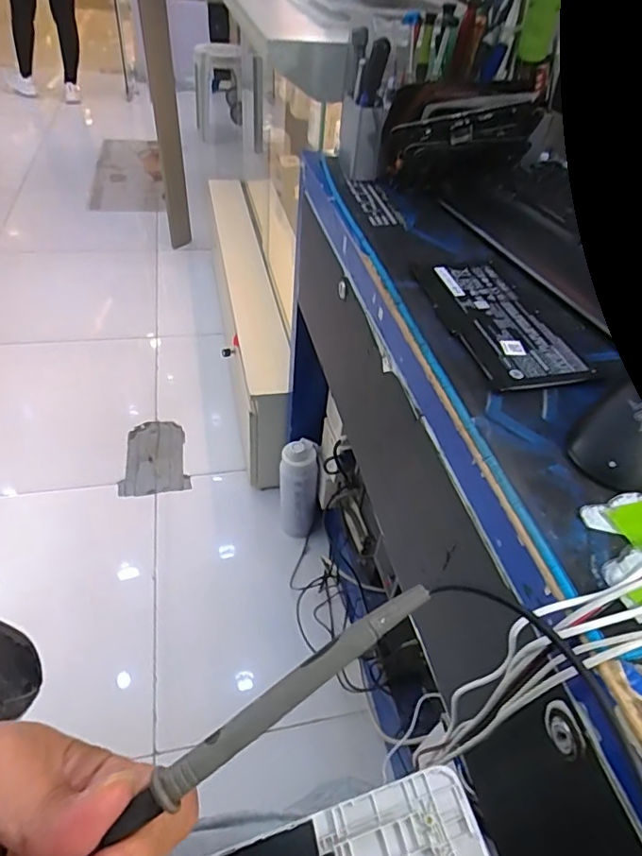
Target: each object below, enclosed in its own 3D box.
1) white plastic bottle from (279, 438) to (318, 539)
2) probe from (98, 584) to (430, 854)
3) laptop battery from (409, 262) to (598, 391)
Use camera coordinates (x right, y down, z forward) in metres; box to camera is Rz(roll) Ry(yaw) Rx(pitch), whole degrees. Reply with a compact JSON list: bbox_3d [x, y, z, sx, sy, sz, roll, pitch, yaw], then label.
[{"bbox_3d":[-0.052,0.136,1.150,0.077,0.266,0.074,1,44,-7],"label":"white plastic bottle"},{"bbox_3d":[-0.021,0.097,0.181,0.140,0.008,0.009,-33,52,-13],"label":"probe"},{"bbox_3d":[0.153,-0.096,0.461,0.094,0.007,0.180,-5,45,-12],"label":"laptop battery"}]

